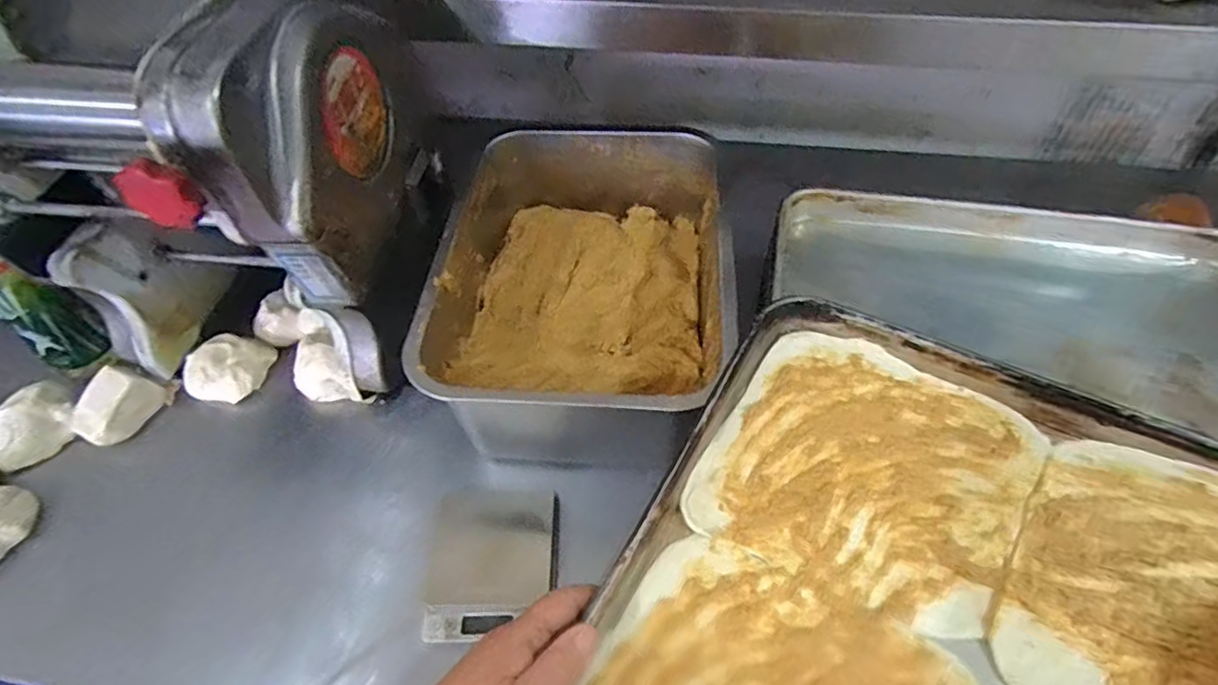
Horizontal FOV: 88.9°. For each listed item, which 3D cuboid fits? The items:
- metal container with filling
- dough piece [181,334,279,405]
[{"bbox_3d":[-0.025,-0.067,0.620,0.248,0.127,0.359,5,54,4],"label":"metal container with filling"},{"bbox_3d":[-0.400,0.025,0.649,0.070,0.033,0.072,11,53,11],"label":"dough piece"}]

